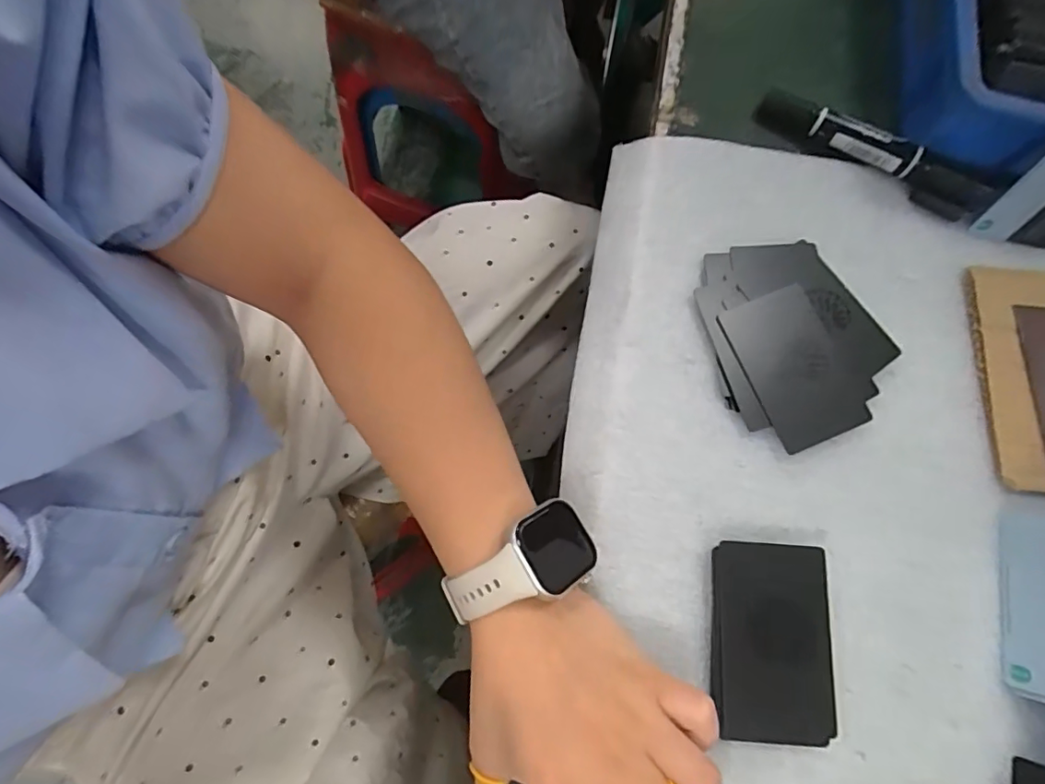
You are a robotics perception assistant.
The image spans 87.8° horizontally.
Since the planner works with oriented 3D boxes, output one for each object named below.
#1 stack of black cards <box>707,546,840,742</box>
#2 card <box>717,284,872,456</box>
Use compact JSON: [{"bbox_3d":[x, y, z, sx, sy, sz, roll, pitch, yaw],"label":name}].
[{"bbox_3d":[0.119,0.119,0.262,0.055,0.014,0.088,7,76,0],"label":"stack of black cards"},{"bbox_3d":[0.148,-0.013,0.295,0.051,0.005,0.084,-25,84,-2],"label":"card"}]

